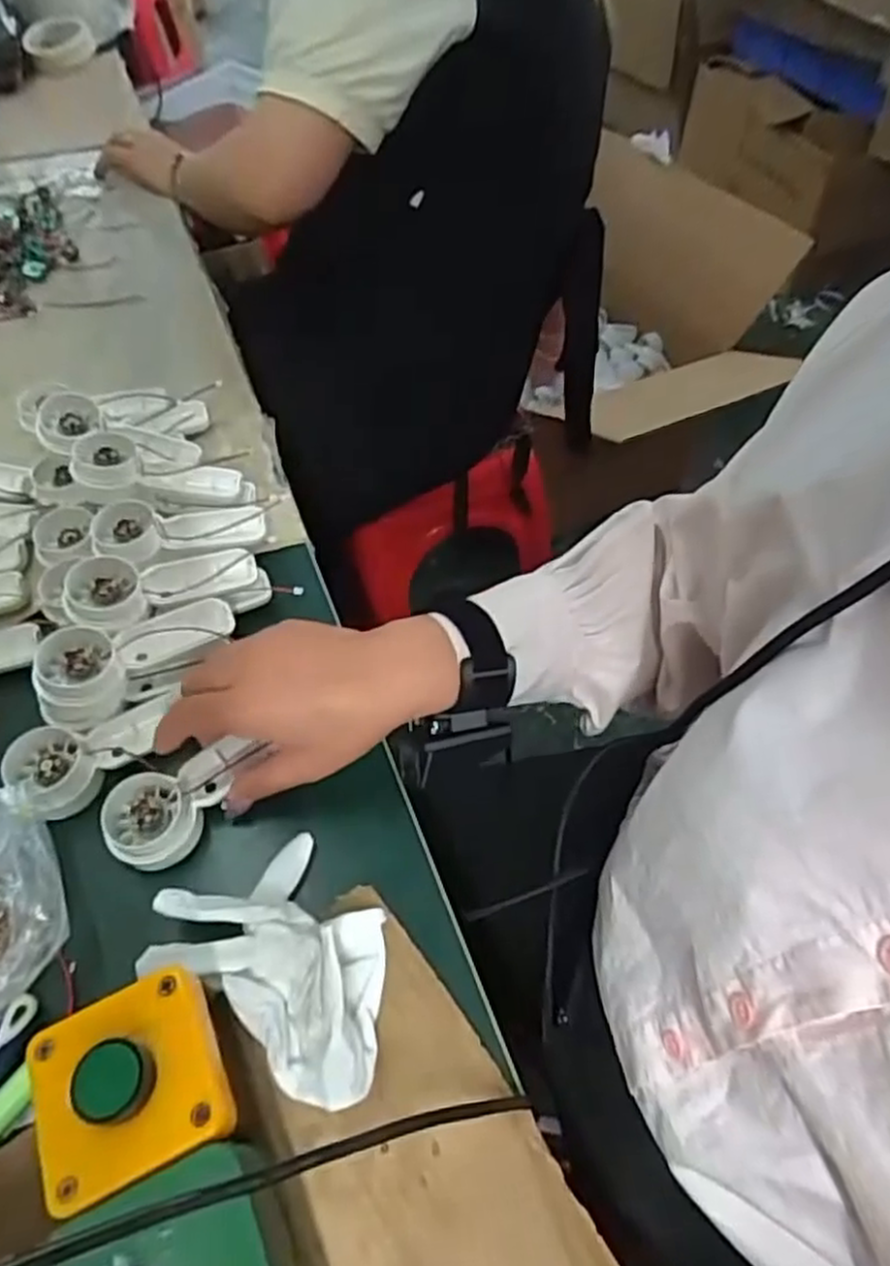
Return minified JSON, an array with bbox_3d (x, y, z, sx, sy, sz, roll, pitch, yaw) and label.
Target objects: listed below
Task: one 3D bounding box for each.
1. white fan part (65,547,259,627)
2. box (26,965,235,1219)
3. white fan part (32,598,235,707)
[{"bbox_3d":[-0.171,-0.029,0.462,0.107,0.028,0.046,-16,56,-17],"label":"white fan part"},{"bbox_3d":[-0.127,0.184,0.308,0.070,0.047,0.069,-23,58,-13],"label":"box"},{"bbox_3d":[-0.179,0.009,0.442,0.111,0.034,0.050,-29,60,-24],"label":"white fan part"}]

